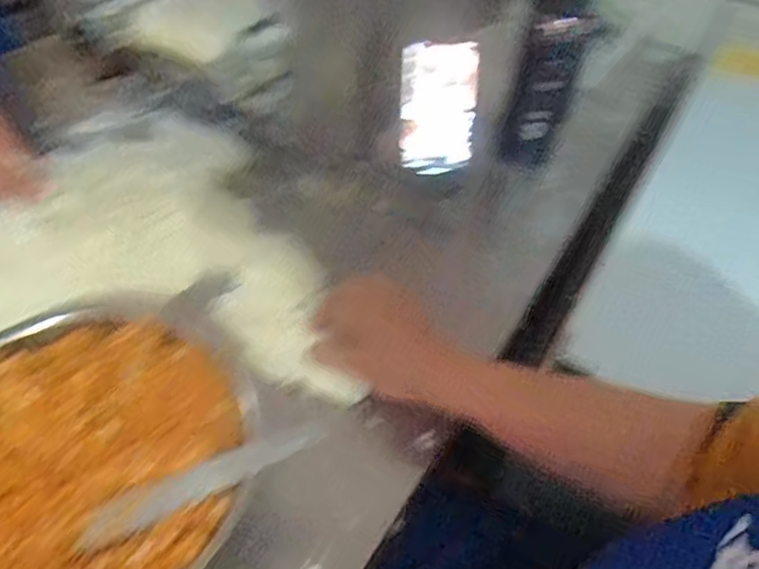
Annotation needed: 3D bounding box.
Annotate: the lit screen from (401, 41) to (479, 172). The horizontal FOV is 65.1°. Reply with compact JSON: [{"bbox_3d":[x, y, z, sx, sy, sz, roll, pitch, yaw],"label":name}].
[{"bbox_3d":[0.066,-0.193,0.648,0.085,0.135,0.018,-1,9,-13],"label":"lit screen"}]

